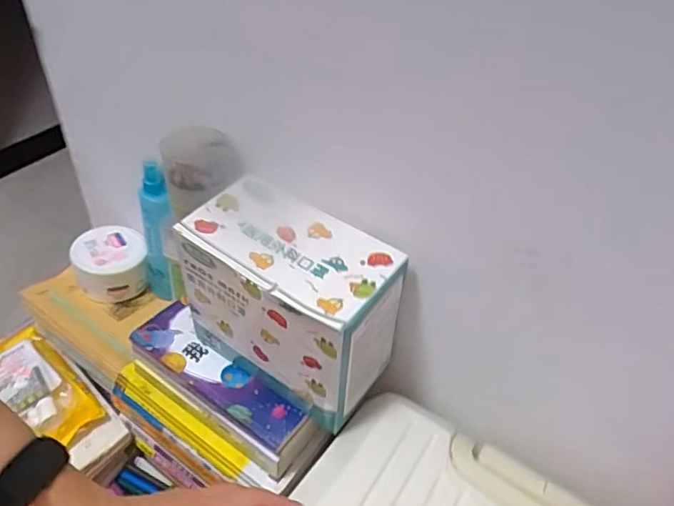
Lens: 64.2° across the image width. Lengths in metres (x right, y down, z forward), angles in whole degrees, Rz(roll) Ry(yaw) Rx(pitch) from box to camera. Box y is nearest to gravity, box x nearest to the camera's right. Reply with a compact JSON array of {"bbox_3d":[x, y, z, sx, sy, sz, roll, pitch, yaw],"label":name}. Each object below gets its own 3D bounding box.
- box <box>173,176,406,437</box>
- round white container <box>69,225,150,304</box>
[{"bbox_3d":[-0.047,0.049,0.514,0.192,0.161,0.104,29,48,22],"label":"box"},{"bbox_3d":[-0.302,0.015,0.721,0.091,0.057,0.086,3,44,-3],"label":"round white container"}]

